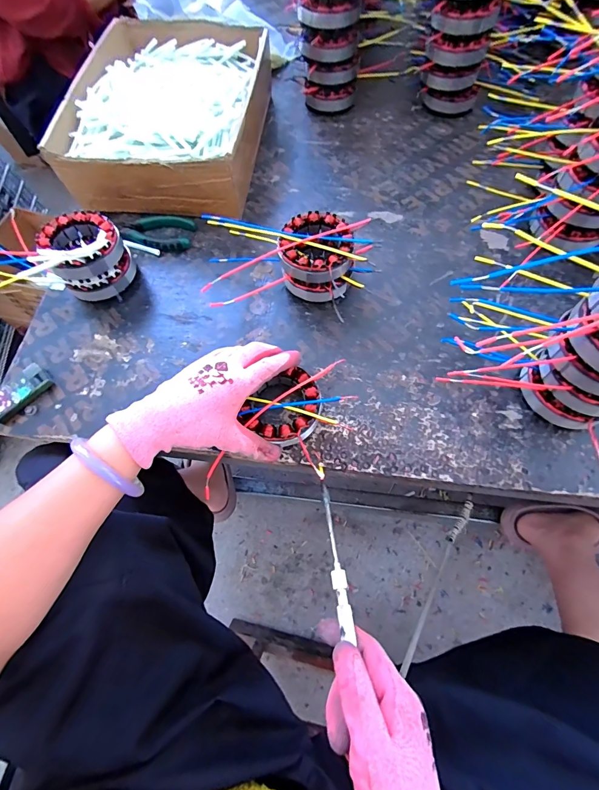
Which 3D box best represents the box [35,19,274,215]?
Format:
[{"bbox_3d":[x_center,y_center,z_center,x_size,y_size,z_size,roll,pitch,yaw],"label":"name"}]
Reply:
[{"bbox_3d":[-0.177,-0.408,0.528,0.243,0.096,0.330,4,67,4],"label":"box"}]

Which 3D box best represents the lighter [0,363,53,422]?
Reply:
[{"bbox_3d":[-0.313,-0.002,0.400,0.032,0.015,0.066,39,73,17],"label":"lighter"}]

